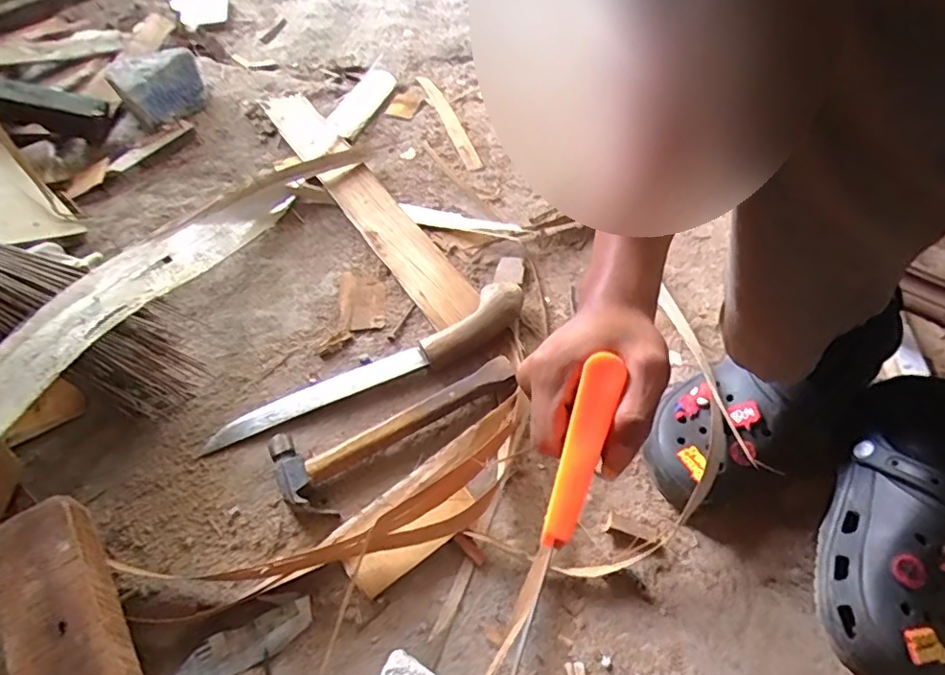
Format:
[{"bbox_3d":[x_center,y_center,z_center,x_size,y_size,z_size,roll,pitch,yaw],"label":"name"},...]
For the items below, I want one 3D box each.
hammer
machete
[{"bbox_3d":[-0.074,0.077,0.564,0.241,0.028,0.086,-29,56,-18],"label":"hammer"},{"bbox_3d":[-0.102,0.032,0.602,0.355,0.030,0.050,-25,55,-15],"label":"machete"}]

